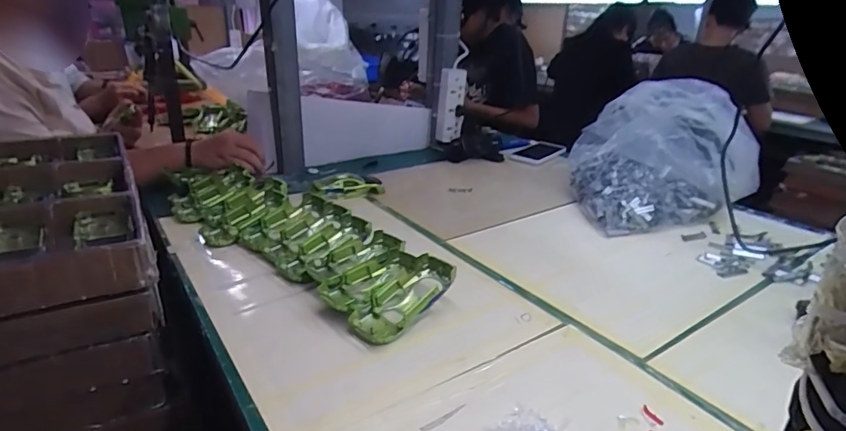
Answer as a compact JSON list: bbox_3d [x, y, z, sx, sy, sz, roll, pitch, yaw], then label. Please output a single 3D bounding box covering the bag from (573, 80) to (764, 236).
[{"bbox_3d":[0.385,-0.104,0.821,0.222,0.209,0.221,5,23,8],"label":"bag"}]

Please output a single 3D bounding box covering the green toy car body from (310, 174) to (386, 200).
[{"bbox_3d":[-0.134,-0.049,0.879,0.128,0.038,0.048,-17,29,-36],"label":"green toy car body"}]

